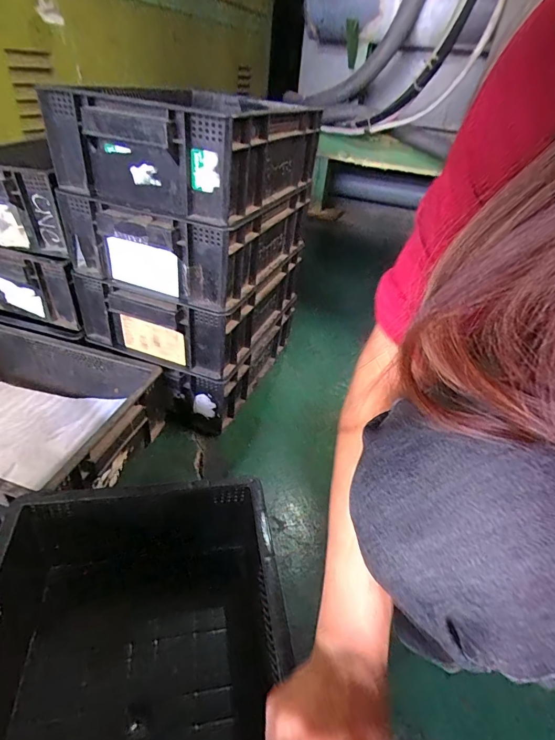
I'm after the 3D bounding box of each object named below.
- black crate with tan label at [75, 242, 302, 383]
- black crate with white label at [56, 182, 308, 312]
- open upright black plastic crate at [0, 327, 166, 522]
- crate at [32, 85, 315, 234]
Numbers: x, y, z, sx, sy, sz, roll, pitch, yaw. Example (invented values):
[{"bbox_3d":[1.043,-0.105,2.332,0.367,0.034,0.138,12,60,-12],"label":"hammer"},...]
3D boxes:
[{"bbox_3d":[-0.122,-0.131,0.688,0.241,0.110,0.322,19,38,17],"label":"black crate with tan label"},{"bbox_3d":[-0.124,-0.221,0.627,0.252,0.113,0.312,16,38,13],"label":"black crate with white label"},{"bbox_3d":[-0.359,0.071,0.561,0.337,0.119,0.243,14,37,11],"label":"open upright black plastic crate"},{"bbox_3d":[-0.102,-0.315,0.570,0.234,0.110,0.323,16,38,13],"label":"crate"}]

